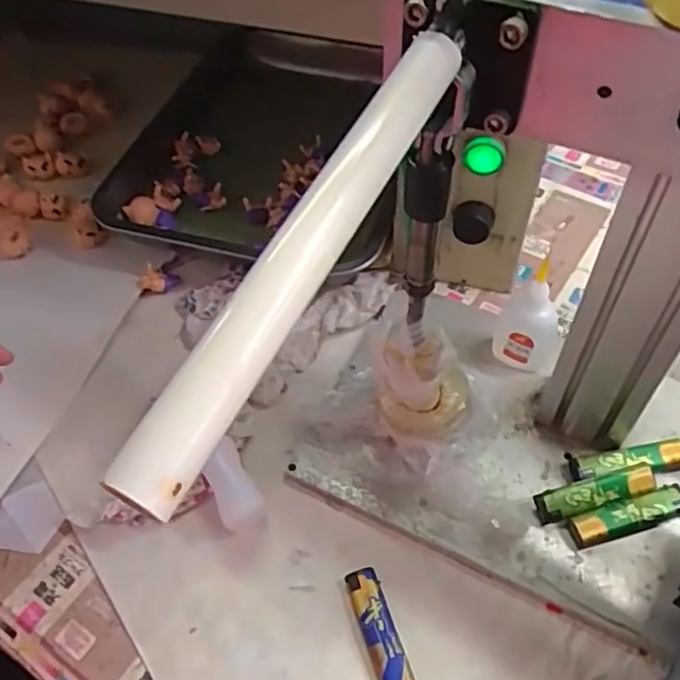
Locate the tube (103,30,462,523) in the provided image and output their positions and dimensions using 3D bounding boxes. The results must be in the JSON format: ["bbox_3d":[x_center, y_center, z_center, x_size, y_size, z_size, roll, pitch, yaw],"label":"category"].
[{"bbox_3d":[-0.007,-0.035,0.204,0.017,0.014,0.193,23,60,17],"label":"tube"}]

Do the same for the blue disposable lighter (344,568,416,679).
[{"bbox_3d":[0.025,0.181,0.406,0.021,0.010,0.081,-17,57,-9],"label":"blue disposable lighter"}]

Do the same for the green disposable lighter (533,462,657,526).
[{"bbox_3d":[0.173,0.103,0.442,0.081,0.013,0.021,-13,56,-7],"label":"green disposable lighter"}]

